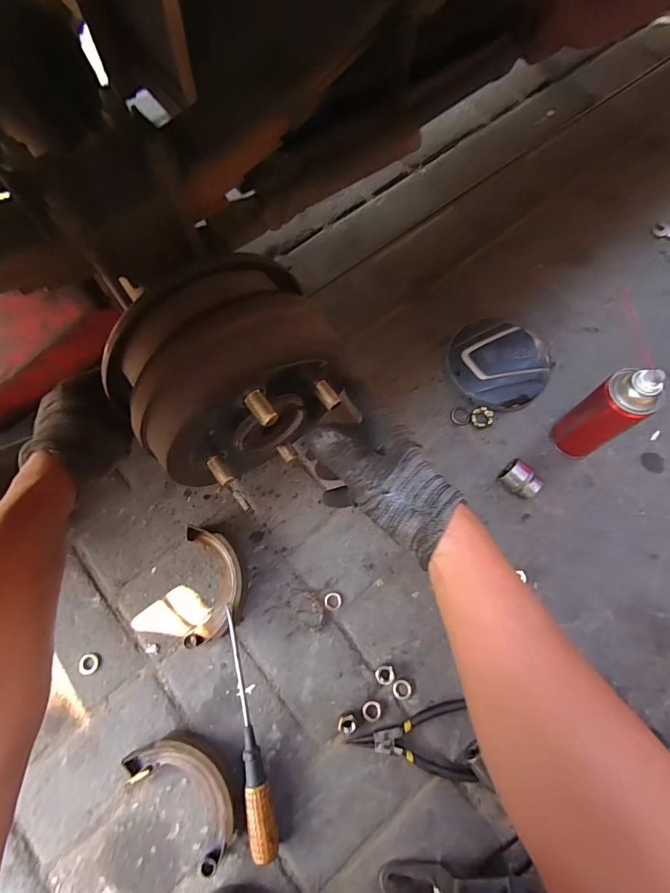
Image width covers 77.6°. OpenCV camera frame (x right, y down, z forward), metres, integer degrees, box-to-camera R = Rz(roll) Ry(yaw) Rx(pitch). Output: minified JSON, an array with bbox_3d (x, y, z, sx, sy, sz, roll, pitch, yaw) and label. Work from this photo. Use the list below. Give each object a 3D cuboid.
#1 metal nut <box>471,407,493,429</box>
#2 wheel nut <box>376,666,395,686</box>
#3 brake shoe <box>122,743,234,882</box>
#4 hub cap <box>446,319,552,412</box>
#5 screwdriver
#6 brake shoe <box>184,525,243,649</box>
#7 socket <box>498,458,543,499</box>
[{"bbox_3d":[0.210,-0.042,0.594,0.028,0.012,0.030,0,72,0],"label":"metal nut"},{"bbox_3d":[0.060,0.273,0.496,0.021,0.009,0.020,0,72,0],"label":"wheel nut"},{"bbox_3d":[-0.159,0.369,0.450,0.138,0.029,0.073,37,76,11],"label":"brake shoe"},{"bbox_3d":[0.239,-0.122,0.613,0.143,0.029,0.133,0,72,0],"label":"hub cap"},{"bbox_3d":[-0.097,0.313,0.471,0.027,0.037,0.247,-12,73,-4],"label":"screwdriver"},{"bbox_3d":[-0.146,0.169,0.511,0.069,0.035,0.136,-2,72,-1],"label":"brake shoe"},{"bbox_3d":[0.249,0.045,0.559,0.033,0.033,0.050,-38,76,-11],"label":"socket"}]

